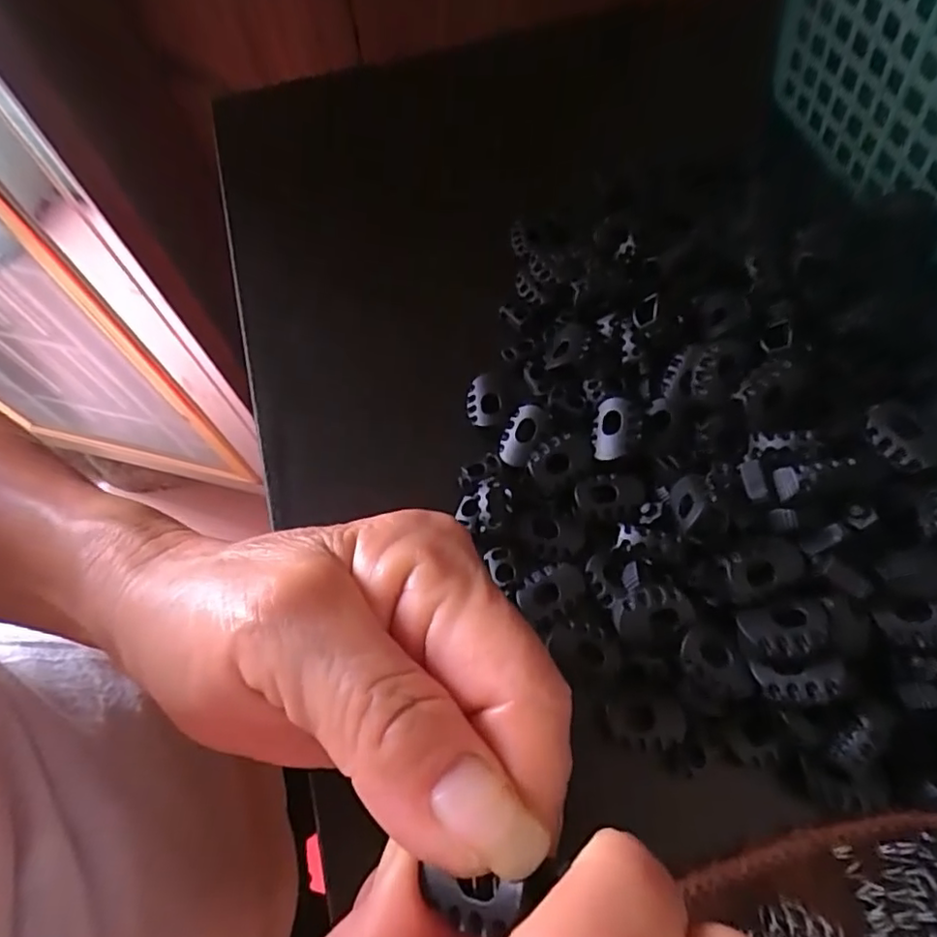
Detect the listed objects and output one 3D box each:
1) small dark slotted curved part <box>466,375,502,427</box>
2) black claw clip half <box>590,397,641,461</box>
[{"bbox_3d":[0.005,-0.024,0.213,0.012,0.004,0.019,-4,63,1],"label":"small dark slotted curved part"},{"bbox_3d":[0.047,-0.012,0.193,0.013,0.006,0.020,10,65,8],"label":"black claw clip half"}]

